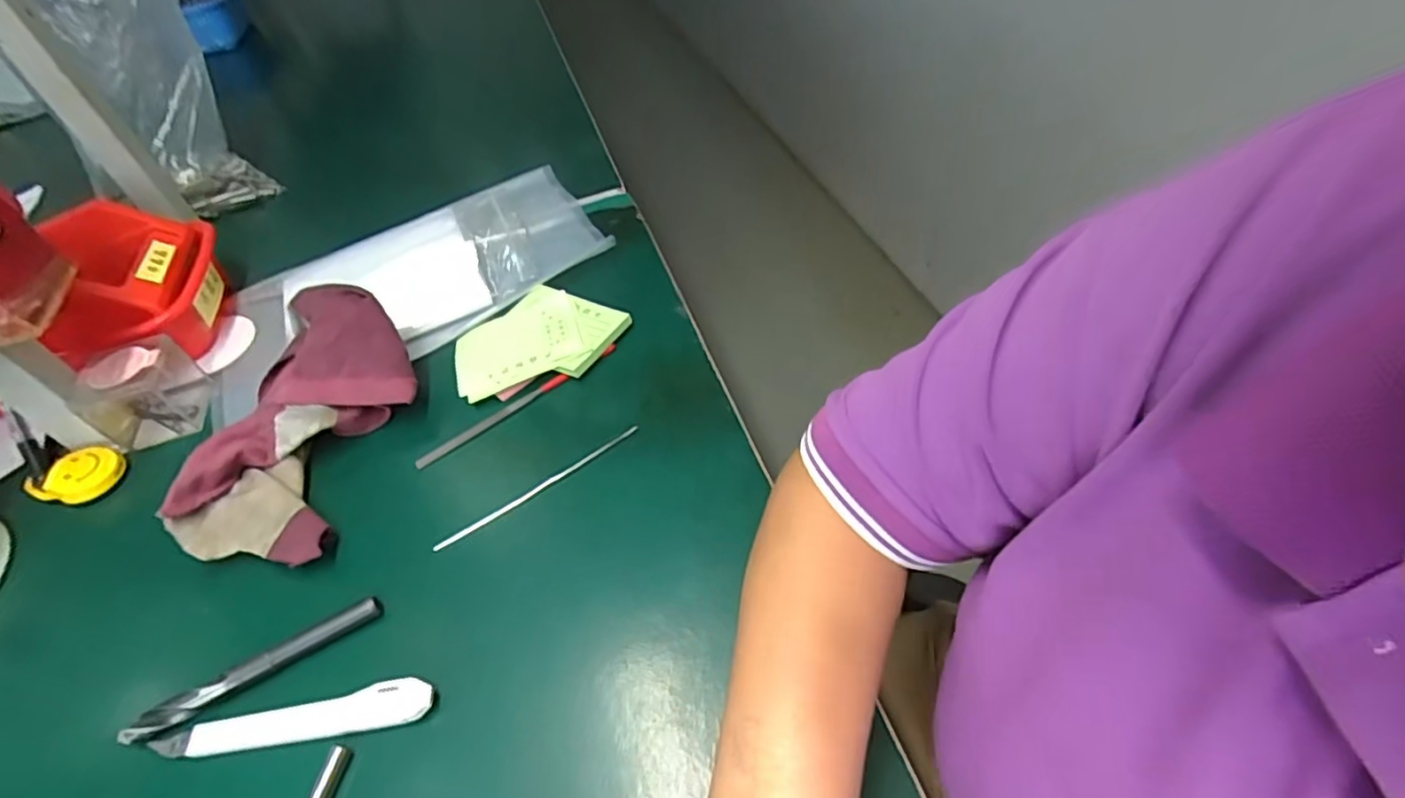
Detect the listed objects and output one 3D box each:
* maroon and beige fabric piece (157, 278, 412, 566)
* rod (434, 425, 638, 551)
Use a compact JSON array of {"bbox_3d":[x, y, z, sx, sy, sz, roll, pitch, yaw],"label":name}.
[{"bbox_3d":[-0.266,0.017,0.440,0.125,0.056,0.190,11,65,16],"label":"maroon and beige fabric piece"},{"bbox_3d":[-0.103,0.054,0.413,0.142,0.004,0.009,-29,52,-18],"label":"rod"}]

